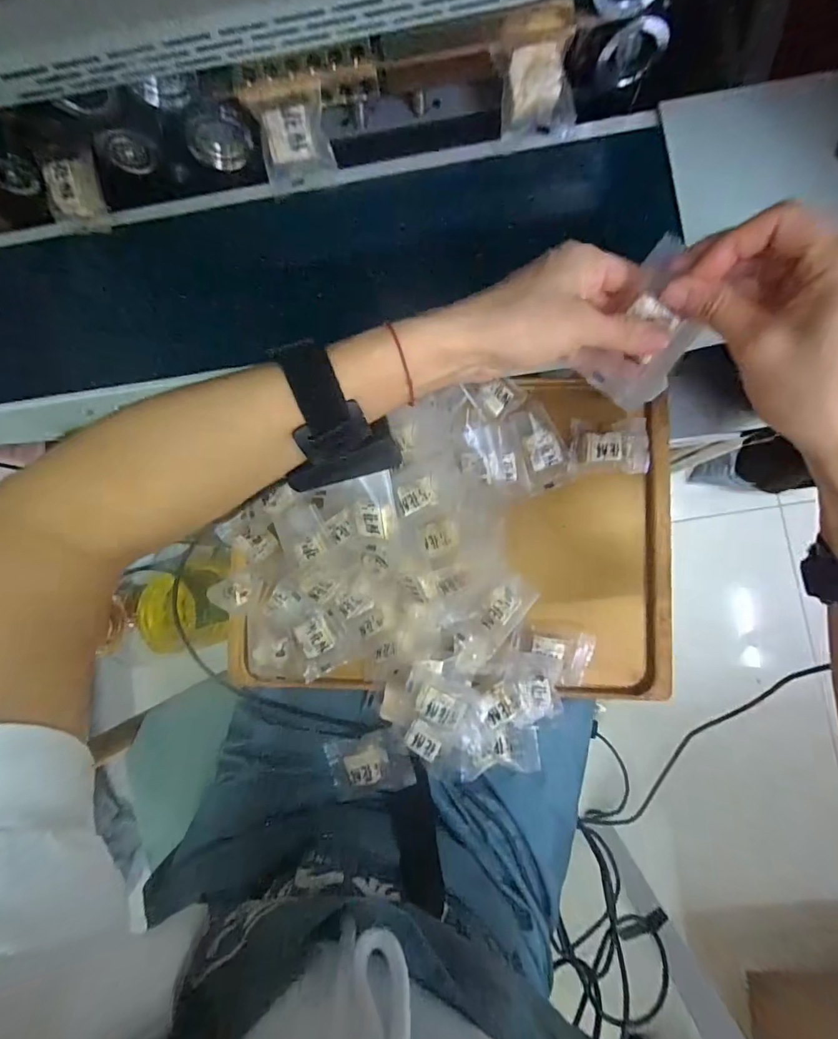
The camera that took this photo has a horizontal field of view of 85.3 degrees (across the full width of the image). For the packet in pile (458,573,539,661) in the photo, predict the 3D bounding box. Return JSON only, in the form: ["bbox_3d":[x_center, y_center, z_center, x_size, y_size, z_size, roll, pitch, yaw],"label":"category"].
[{"bbox_3d":[0.071,0.094,0.422,0.041,0.014,0.089,38,89,6],"label":"packet in pile"}]

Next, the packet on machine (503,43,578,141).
[{"bbox_3d":[0.082,-0.291,0.310,0.049,0.046,0.011,-7,49,0],"label":"packet on machine"}]

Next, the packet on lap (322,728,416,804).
[{"bbox_3d":[-0.044,0.220,0.409,0.073,0.009,0.049,-15,69,4],"label":"packet on lap"}]

